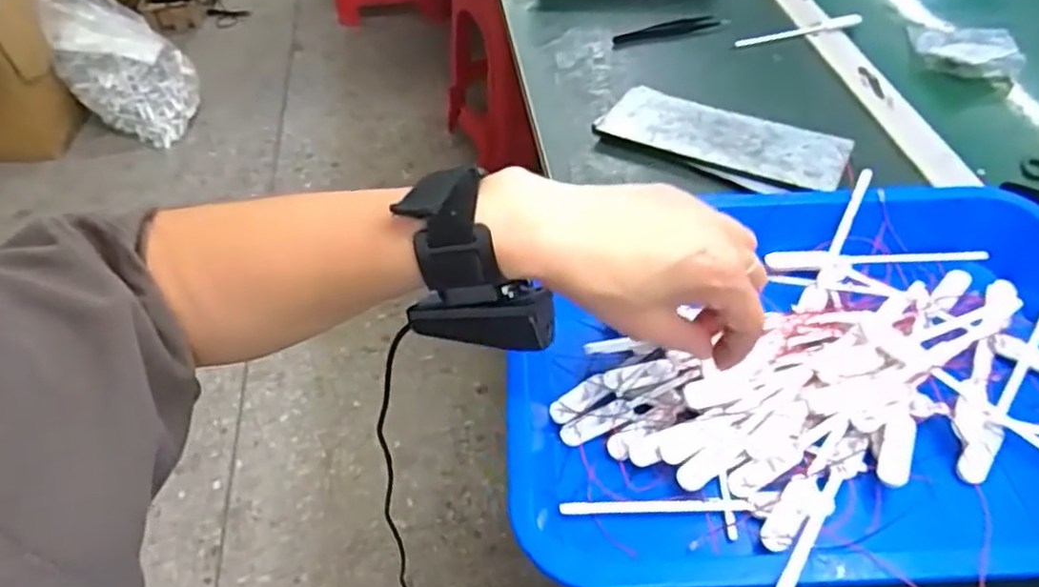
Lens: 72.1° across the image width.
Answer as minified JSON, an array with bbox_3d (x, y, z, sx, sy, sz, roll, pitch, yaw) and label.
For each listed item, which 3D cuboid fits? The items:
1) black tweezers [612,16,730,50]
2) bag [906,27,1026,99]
[{"bbox_3d":[0.156,-0.274,0.750,0.128,0.009,0.023,-15,49,-11],"label":"black tweezers"},{"bbox_3d":[0.451,-0.242,0.717,0.091,0.027,0.111,-35,55,-26],"label":"bag"}]

